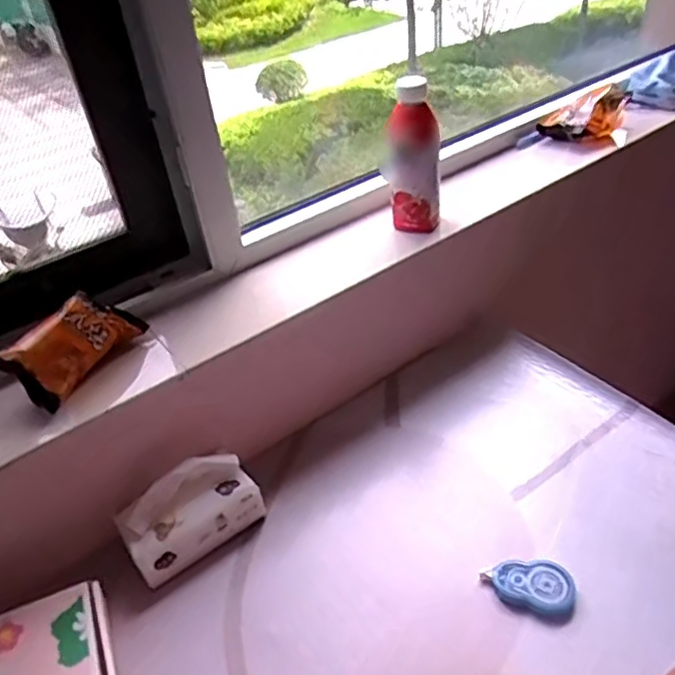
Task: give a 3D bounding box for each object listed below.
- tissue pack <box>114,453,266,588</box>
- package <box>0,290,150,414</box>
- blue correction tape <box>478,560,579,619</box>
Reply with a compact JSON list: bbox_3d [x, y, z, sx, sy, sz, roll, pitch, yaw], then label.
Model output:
[{"bbox_3d":[-0.171,0.207,0.744,0.151,0.087,0.074,-31,47,-28],"label":"tissue pack"},{"bbox_3d":[-0.295,0.006,0.708,0.083,0.039,0.151,43,58,-8],"label":"package"},{"bbox_3d":[0.205,0.261,0.678,0.095,0.018,0.054,14,43,21],"label":"blue correction tape"}]

